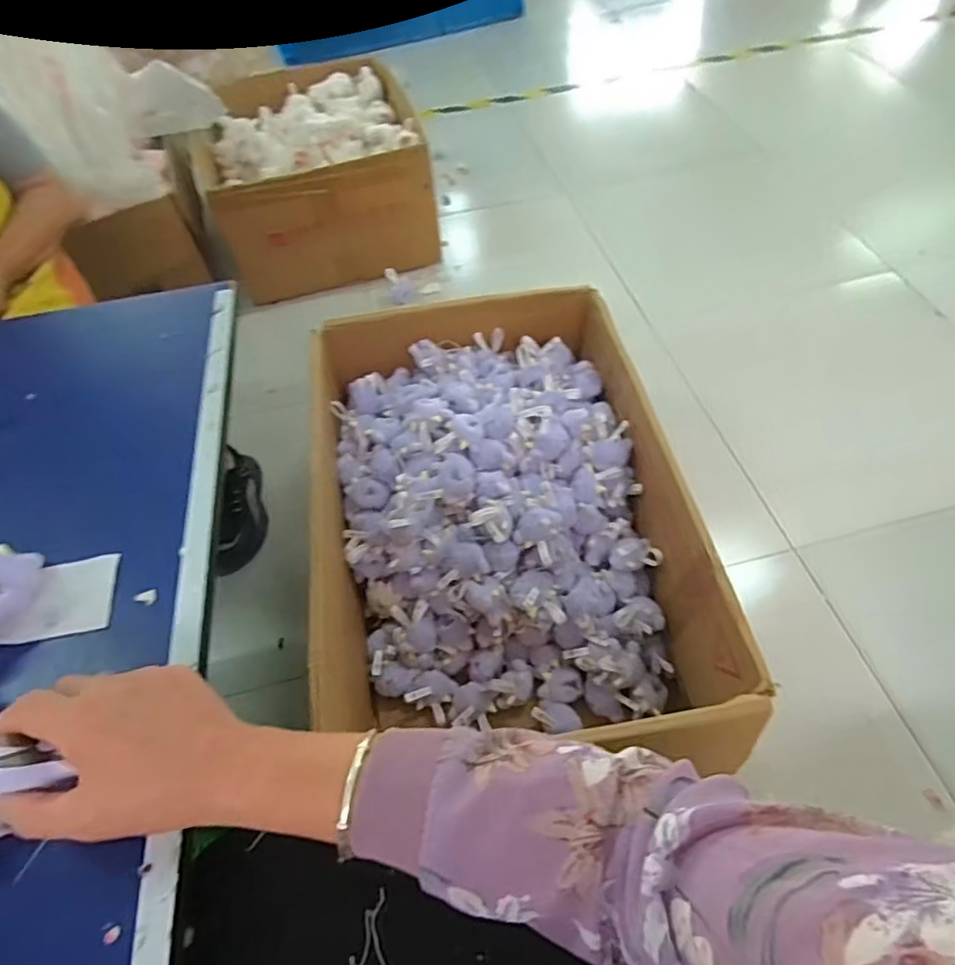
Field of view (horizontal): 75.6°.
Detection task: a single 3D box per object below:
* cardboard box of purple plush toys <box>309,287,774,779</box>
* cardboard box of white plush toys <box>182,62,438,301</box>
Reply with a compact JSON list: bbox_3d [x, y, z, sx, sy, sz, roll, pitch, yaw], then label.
[{"bbox_3d":[0.026,0.061,0.924,0.475,0.266,0.733,-10,54,-2],"label":"cardboard box of purple plush toys"},{"bbox_3d":[-0.410,-0.779,1.577,0.511,0.294,0.536,-17,55,-7],"label":"cardboard box of white plush toys"}]

